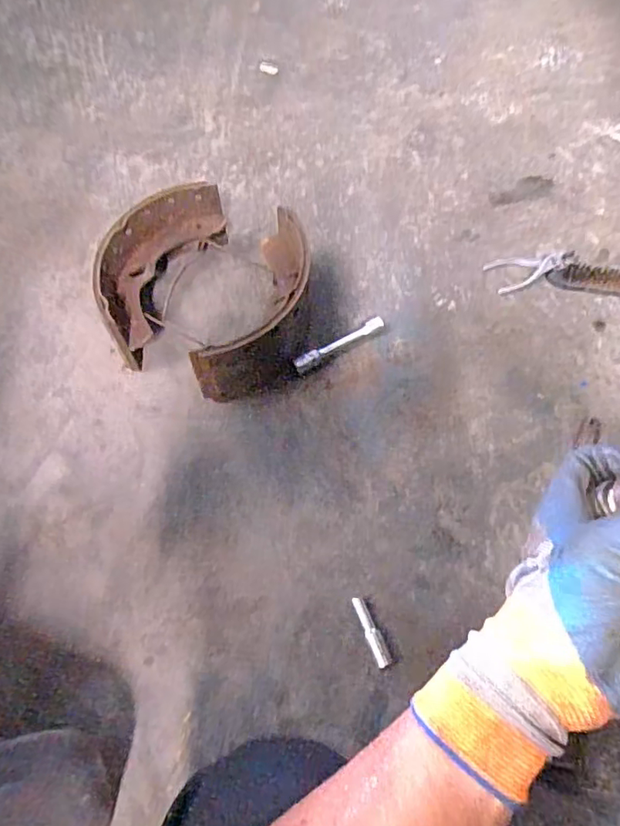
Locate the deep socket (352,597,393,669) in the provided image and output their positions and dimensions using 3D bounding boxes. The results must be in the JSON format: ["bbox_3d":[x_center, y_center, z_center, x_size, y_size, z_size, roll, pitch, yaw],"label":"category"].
[{"bbox_3d":[0.070,0.251,0.631,0.017,0.016,0.079,-21,67,-10],"label":"deep socket"}]

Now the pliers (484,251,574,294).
[{"bbox_3d":[0.352,-0.235,0.871,0.143,0.013,0.061,-20,67,-10],"label":"pliers"}]

